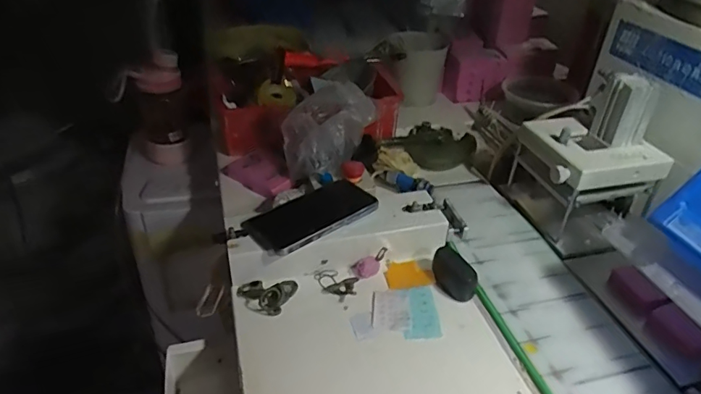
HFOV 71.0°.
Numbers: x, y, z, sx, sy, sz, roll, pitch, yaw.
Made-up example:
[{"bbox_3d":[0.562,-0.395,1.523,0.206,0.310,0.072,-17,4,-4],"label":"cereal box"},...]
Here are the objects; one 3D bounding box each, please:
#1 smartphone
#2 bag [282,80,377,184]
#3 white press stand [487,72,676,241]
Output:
[{"bbox_3d":[-0.042,0.018,0.576,0.150,0.015,0.078,-26,39,-30],"label":"smartphone"},{"bbox_3d":[-0.029,-0.091,0.668,0.123,0.125,0.083,-5,37,-6],"label":"bag"},{"bbox_3d":[0.295,-0.069,0.630,0.137,0.161,0.153,-7,36,-14],"label":"white press stand"}]

